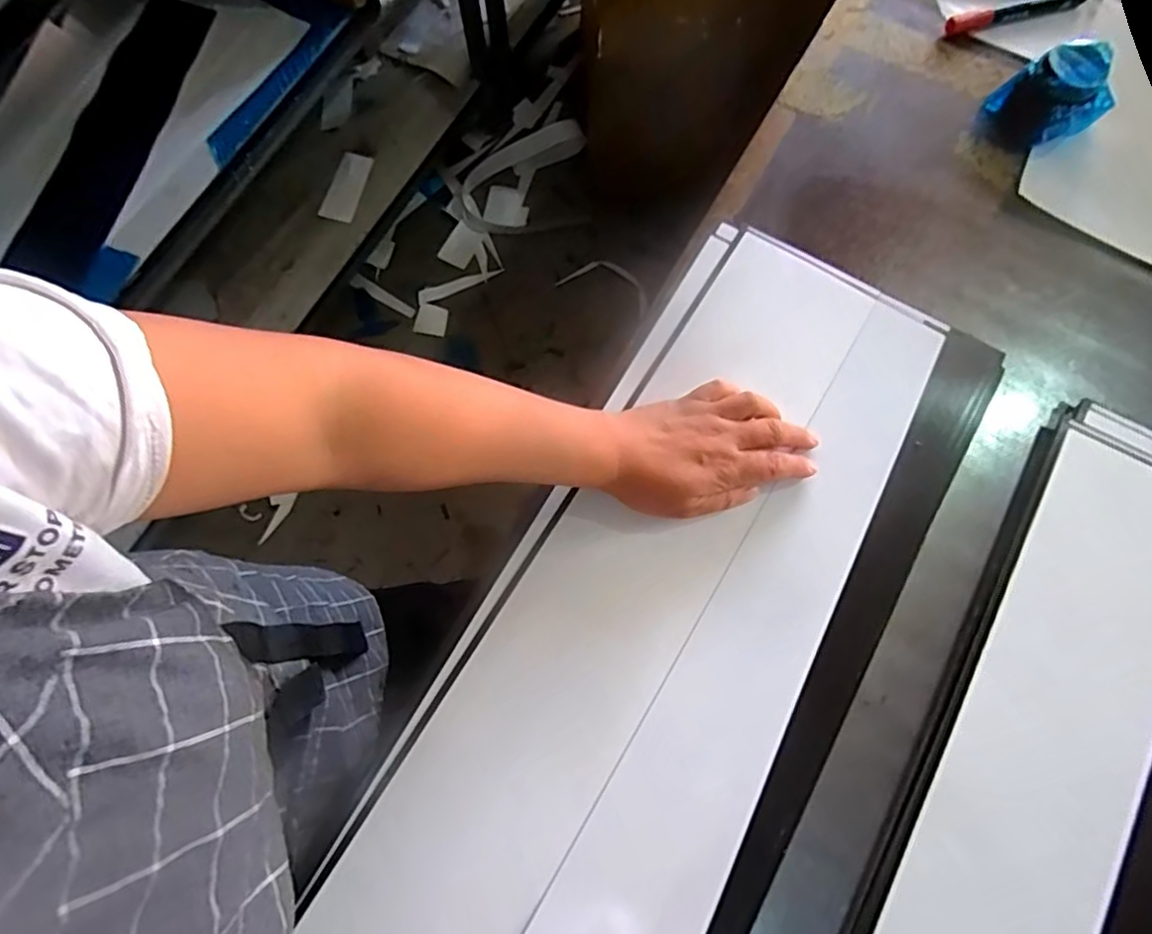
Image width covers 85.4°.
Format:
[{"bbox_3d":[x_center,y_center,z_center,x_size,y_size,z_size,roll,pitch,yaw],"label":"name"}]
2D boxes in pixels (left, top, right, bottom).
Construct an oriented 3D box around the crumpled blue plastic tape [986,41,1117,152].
[{"bbox_3d":[0.397,-0.309,0.519,0.069,0.054,0.063,-12,76,-3],"label":"crumpled blue plastic tape"}]

